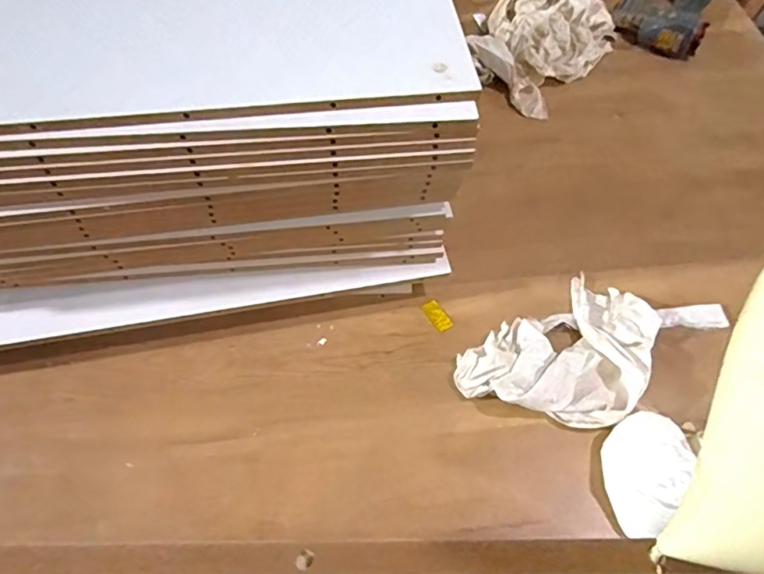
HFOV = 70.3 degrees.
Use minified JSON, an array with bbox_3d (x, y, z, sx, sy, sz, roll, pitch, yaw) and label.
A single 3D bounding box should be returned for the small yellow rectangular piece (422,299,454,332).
[{"bbox_3d":[0.074,0.039,0.726,0.023,0.004,0.045,-30,65,-18],"label":"small yellow rectangular piece"}]

